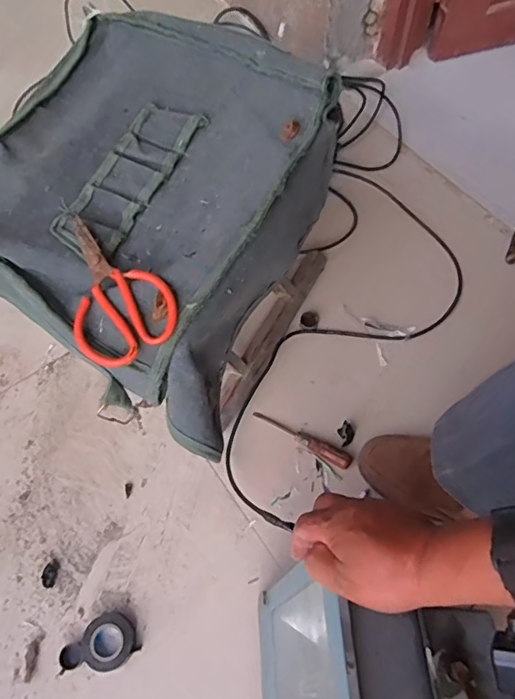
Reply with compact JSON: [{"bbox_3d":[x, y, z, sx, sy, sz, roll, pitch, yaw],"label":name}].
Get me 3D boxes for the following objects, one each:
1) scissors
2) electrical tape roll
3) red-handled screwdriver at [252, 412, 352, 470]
[{"bbox_3d":[-0.139,-0.054,0.475,0.090,0.026,0.144,-34,67,-14],"label":"scissors"},{"bbox_3d":[-0.175,0.342,0.607,0.059,0.017,0.058,-37,70,-16],"label":"electrical tape roll"},{"bbox_3d":[0.059,0.121,0.704,0.145,0.018,0.020,26,67,12],"label":"red-handled screwdriver"}]

